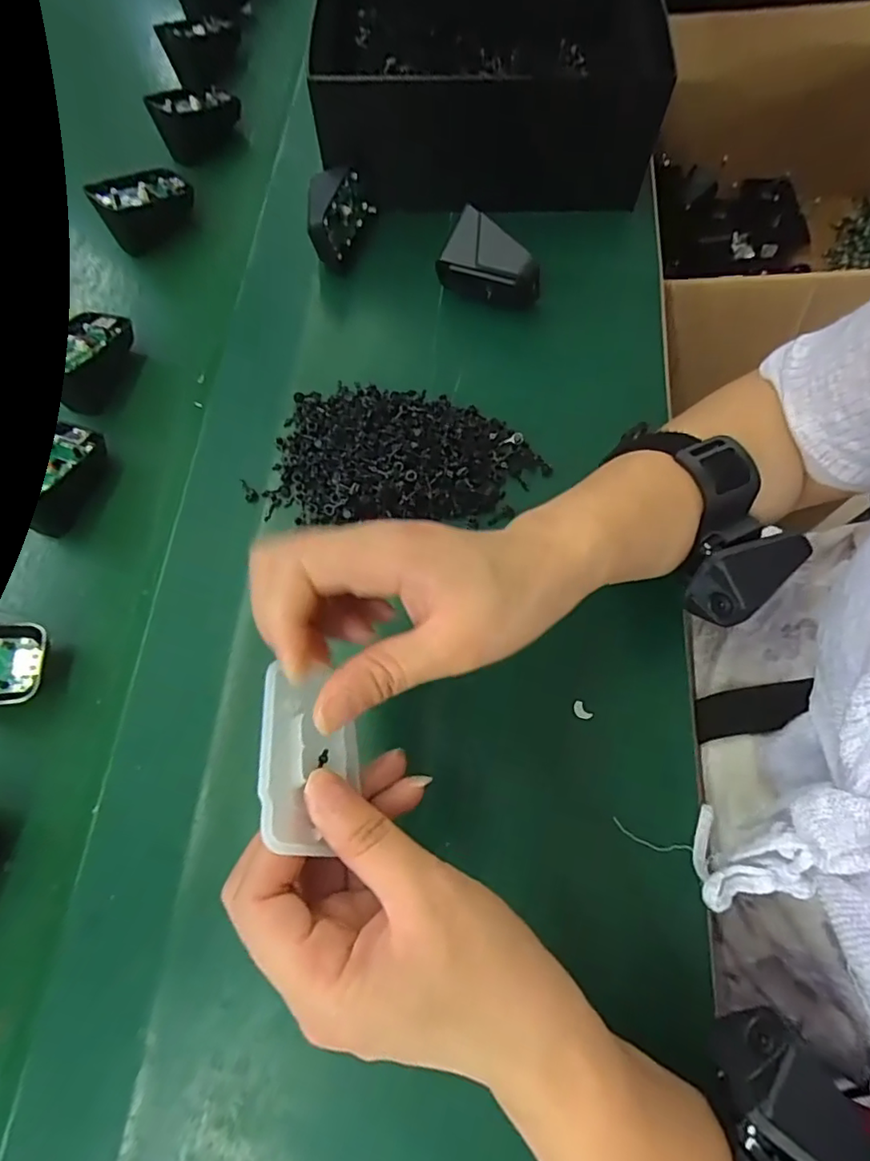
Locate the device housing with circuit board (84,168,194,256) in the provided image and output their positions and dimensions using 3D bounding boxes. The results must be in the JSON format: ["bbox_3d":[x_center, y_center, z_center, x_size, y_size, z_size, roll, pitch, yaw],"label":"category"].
[{"bbox_3d":[-0.218,-0.283,0.430,0.065,0.046,0.034,-39,72,-12],"label":"device housing with circuit board"}]

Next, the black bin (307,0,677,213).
[{"bbox_3d":[0.038,-0.385,0.430,0.236,0.087,0.184,-2,69,2],"label":"black bin"}]

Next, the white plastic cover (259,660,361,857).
[{"bbox_3d":[-0.045,0.062,0.206,0.037,0.007,0.064,12,54,-31],"label":"white plastic cover"}]

